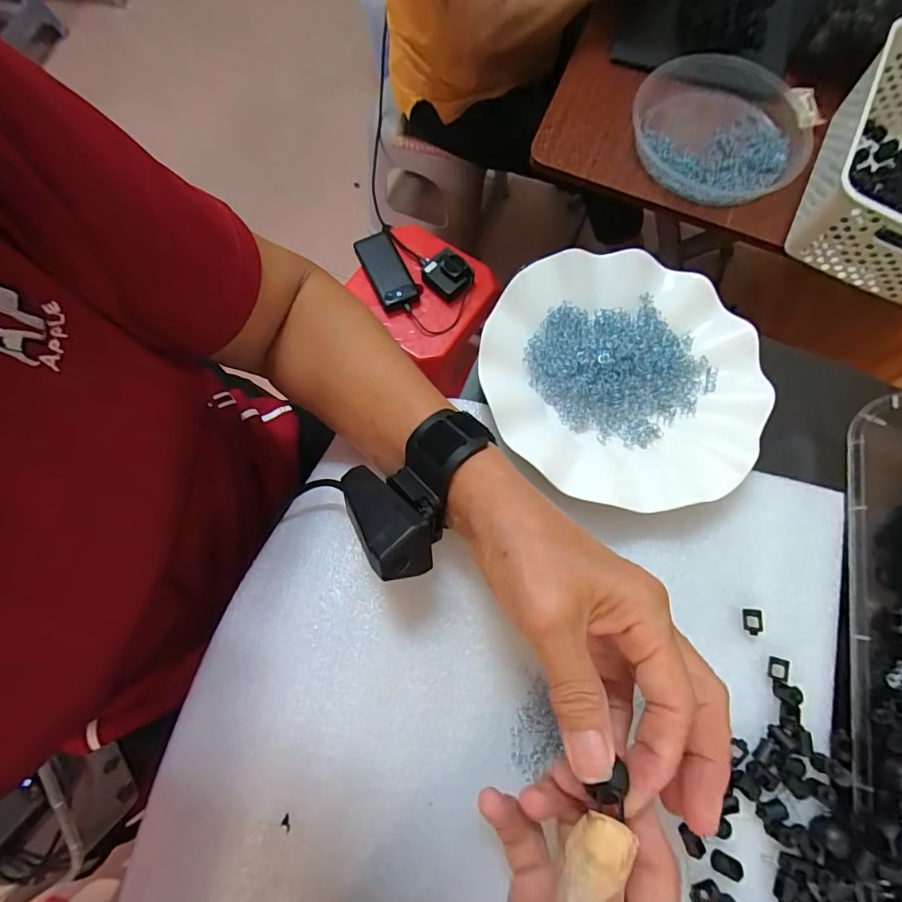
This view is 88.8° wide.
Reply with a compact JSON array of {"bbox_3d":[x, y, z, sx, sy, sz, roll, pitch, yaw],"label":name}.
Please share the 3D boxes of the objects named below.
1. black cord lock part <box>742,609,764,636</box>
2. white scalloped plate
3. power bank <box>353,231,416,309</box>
[{"bbox_3d":[0.179,0.102,0.274,0.008,0.006,0.015,3,75,2],"label":"black cord lock part"},{"bbox_3d":[0.115,-0.054,0.305,0.178,0.028,0.173,0,75,1],"label":"white scalloped plate"},{"bbox_3d":[-0.122,-0.336,0.855,0.068,0.014,0.133,-27,94,1],"label":"power bank"}]

